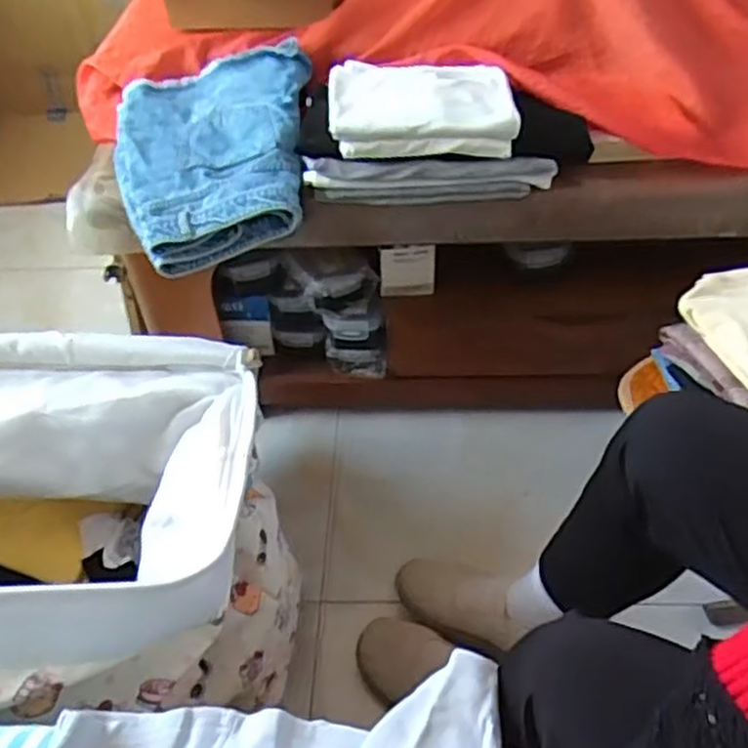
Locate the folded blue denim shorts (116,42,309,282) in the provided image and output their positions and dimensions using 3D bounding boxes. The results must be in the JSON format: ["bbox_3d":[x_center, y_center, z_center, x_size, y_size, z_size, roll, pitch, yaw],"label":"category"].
[{"bbox_3d":[-0.211,-0.293,1.001,0.263,0.123,0.324,-7,46,-2],"label":"folded blue denim shorts"}]

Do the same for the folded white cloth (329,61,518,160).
[{"bbox_3d":[0.059,-0.343,0.949,0.227,0.045,0.188,-4,46,1],"label":"folded white cloth"}]

